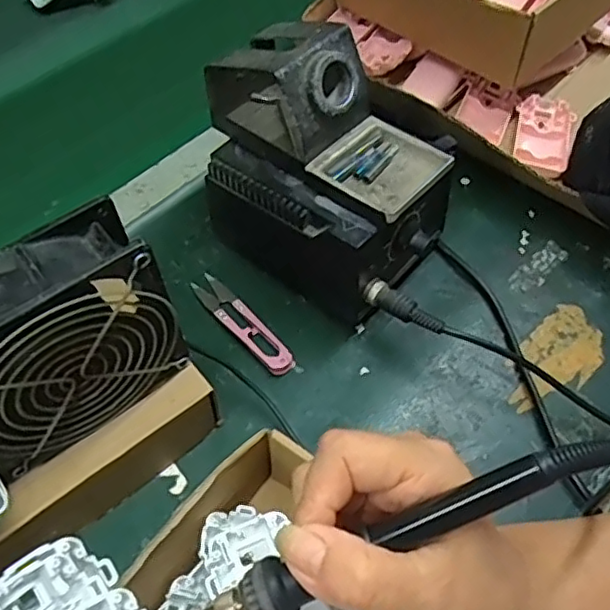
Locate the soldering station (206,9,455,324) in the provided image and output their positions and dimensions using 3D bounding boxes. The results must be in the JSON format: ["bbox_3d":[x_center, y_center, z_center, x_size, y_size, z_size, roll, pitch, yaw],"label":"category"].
[{"bbox_3d":[0.011,-0.096,0.445,0.166,0.160,0.120,26,59,16],"label":"soldering station"}]

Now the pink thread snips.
[{"bbox_3d":[-0.046,0.011,0.462,0.023,0.010,0.104,-36,64,-22],"label":"pink thread snips"}]

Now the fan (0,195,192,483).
[{"bbox_3d":[-0.127,0.021,0.323,0.116,0.114,0.044,-32,62,-21],"label":"fan"}]

